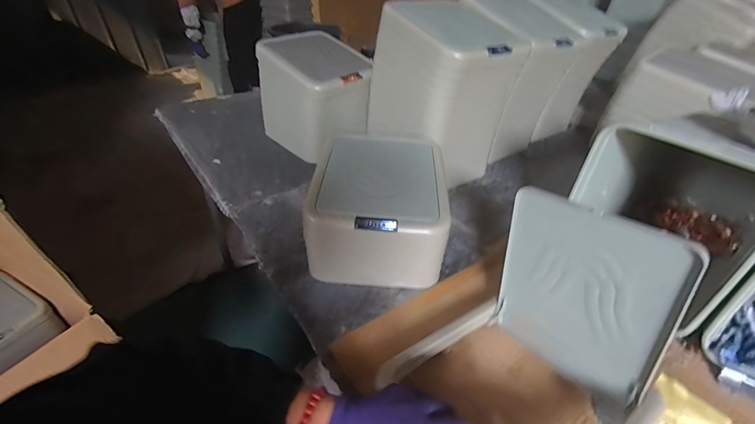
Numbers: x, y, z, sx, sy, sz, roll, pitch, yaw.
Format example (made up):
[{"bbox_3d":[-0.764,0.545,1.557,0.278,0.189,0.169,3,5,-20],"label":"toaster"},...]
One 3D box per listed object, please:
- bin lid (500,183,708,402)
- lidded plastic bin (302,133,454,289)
[{"bbox_3d":[0.220,0.096,0.393,0.034,0.211,0.172,-15,30,-37],"label":"bin lid"},{"bbox_3d":[0.006,-0.002,0.587,0.205,0.160,0.217,5,36,5],"label":"lidded plastic bin"}]

